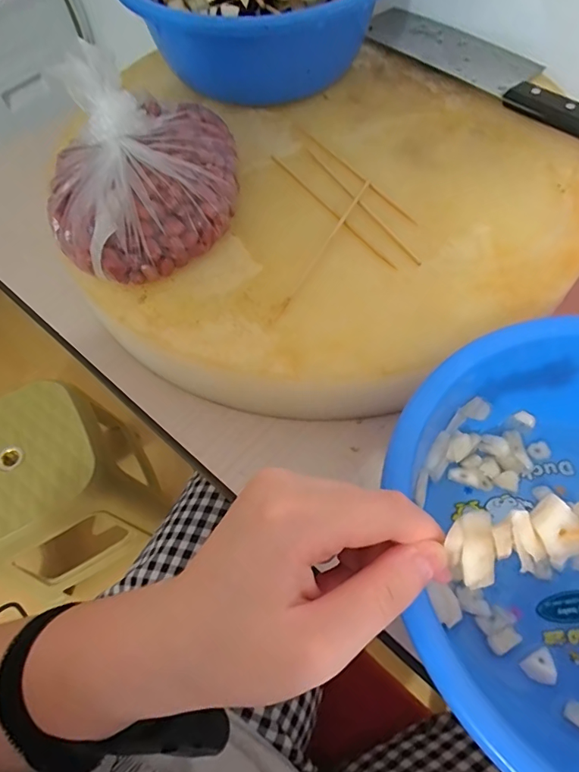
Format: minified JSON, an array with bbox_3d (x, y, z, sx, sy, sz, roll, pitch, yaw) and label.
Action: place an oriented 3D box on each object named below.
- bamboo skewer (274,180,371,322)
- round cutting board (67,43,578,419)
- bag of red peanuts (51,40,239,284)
[{"bbox_3d":[0.025,-0.095,0.307,0.004,0.004,0.137,25,66,15],"label":"bamboo skewer"},{"bbox_3d":[0.044,-0.131,0.341,0.330,0.037,0.323,11,64,4],"label":"round cutting board"},{"bbox_3d":[-0.095,-0.141,0.292,0.119,0.081,0.130,-11,62,-3],"label":"bag of red peanuts"}]

